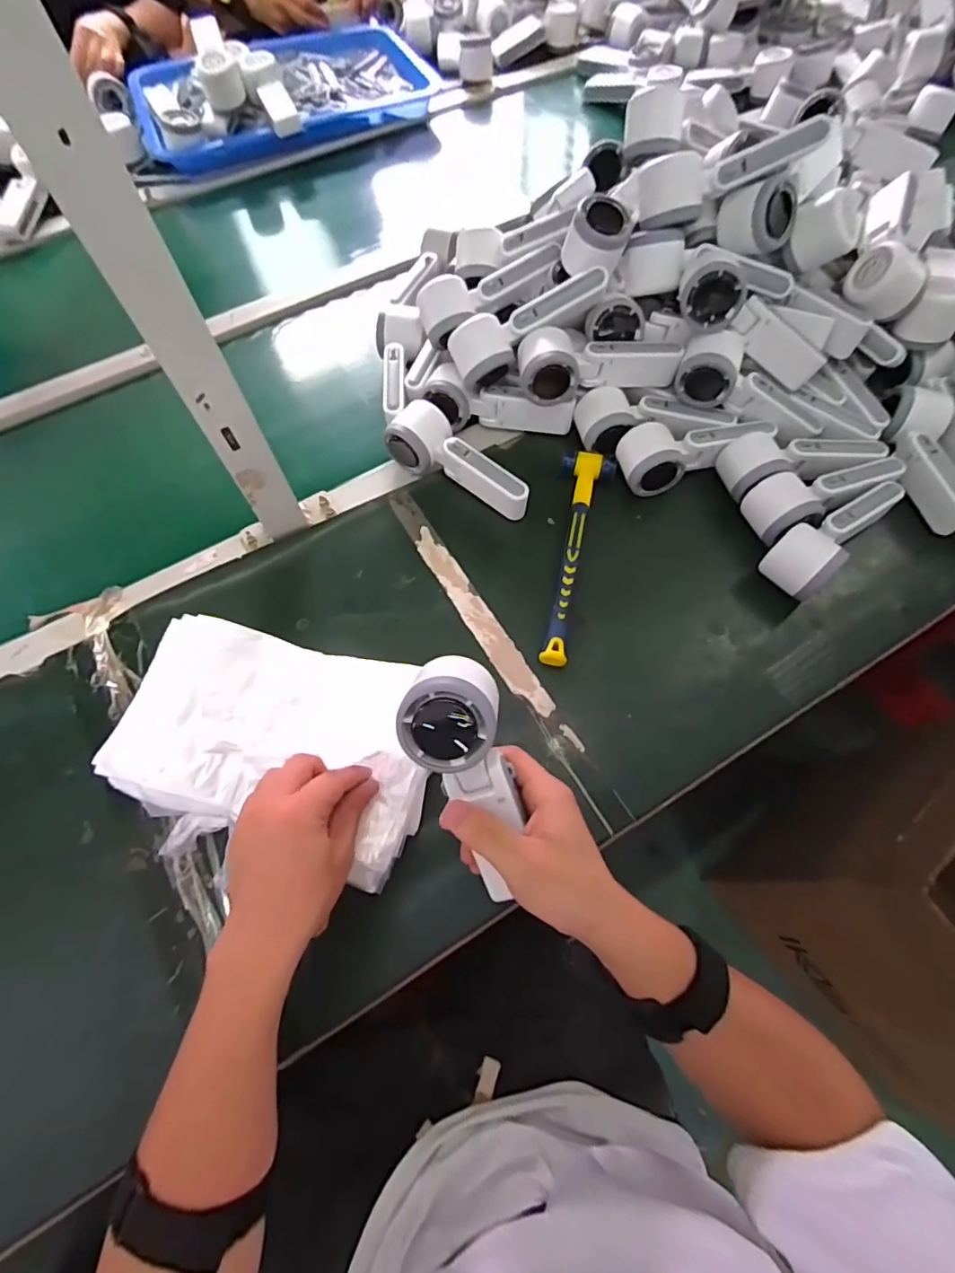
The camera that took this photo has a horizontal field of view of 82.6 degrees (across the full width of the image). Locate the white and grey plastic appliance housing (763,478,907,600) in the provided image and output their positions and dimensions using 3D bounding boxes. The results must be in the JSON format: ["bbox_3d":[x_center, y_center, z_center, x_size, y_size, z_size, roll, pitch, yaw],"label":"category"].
[{"bbox_3d":[0.349,-0.104,0.528,0.165,0.053,0.055,-38,71,-15],"label":"white and grey plastic appliance housing"}]

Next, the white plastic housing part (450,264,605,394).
[{"bbox_3d":[0.052,-0.322,0.557,0.162,0.052,0.045,-25,66,13],"label":"white plastic housing part"}]

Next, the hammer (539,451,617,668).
[{"bbox_3d":[0.091,-0.083,0.543,0.051,0.025,0.239,13,67,7],"label":"hammer"}]

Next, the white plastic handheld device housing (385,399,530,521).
[{"bbox_3d":[-0.015,-0.184,0.569,0.164,0.057,0.053,28,69,13],"label":"white plastic handheld device housing"}]

